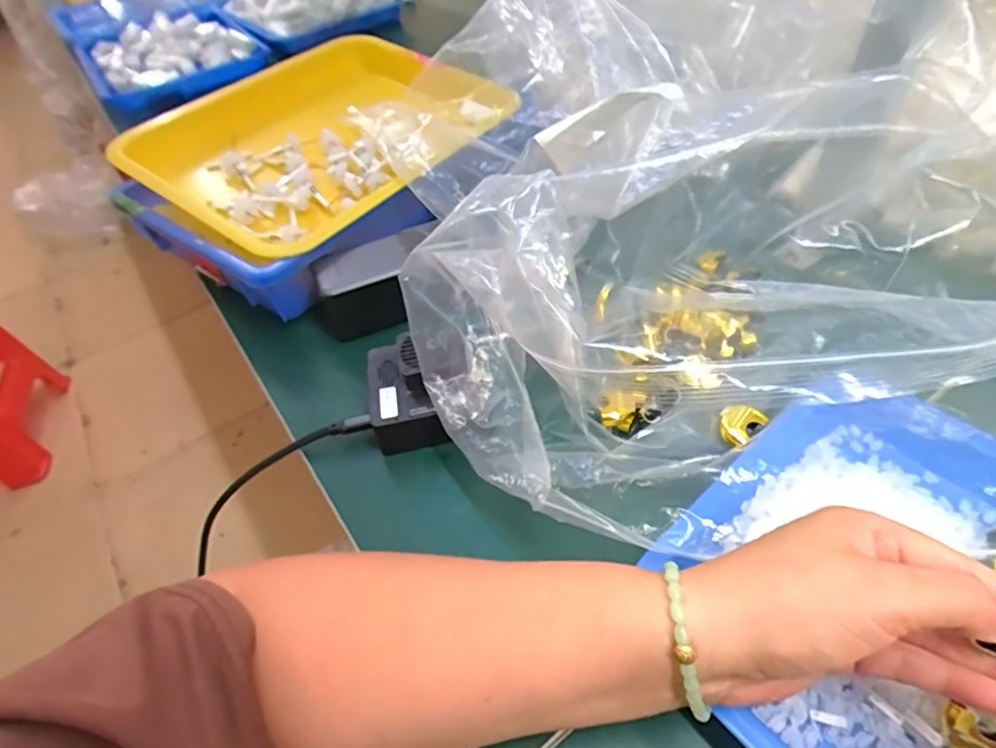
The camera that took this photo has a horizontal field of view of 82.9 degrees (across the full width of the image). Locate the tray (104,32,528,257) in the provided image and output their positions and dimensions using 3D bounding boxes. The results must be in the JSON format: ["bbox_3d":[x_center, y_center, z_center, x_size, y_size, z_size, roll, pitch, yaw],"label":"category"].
[{"bbox_3d":[-0.162,-0.238,0.556,0.269,0.057,0.326,30,58,29],"label":"tray"}]

